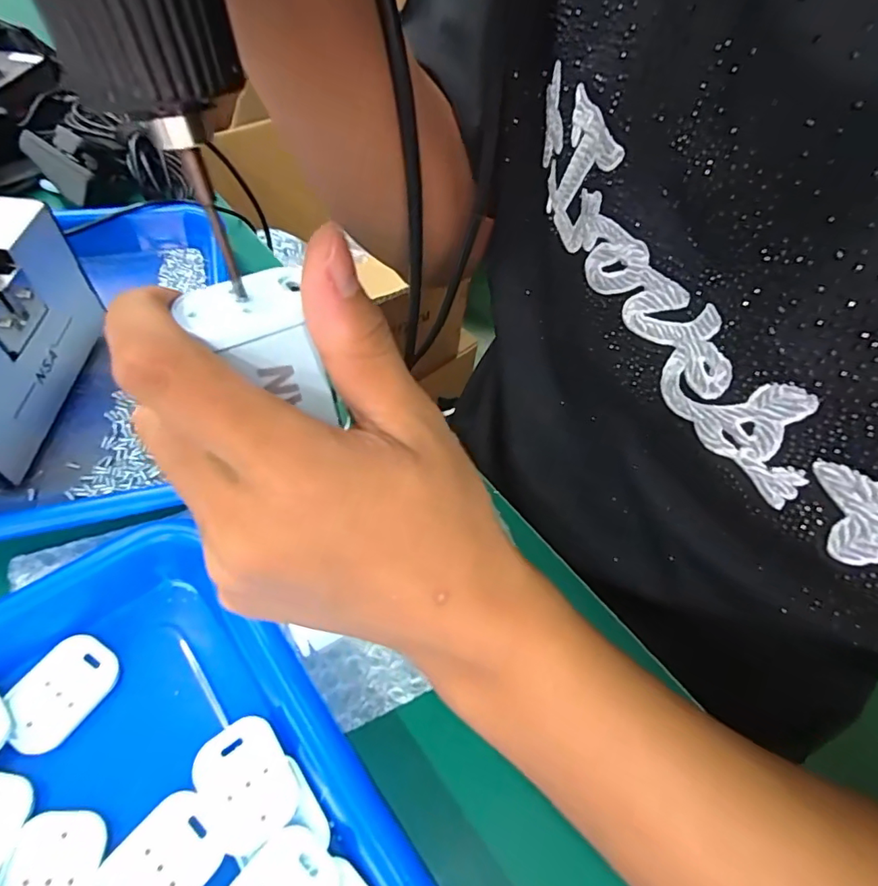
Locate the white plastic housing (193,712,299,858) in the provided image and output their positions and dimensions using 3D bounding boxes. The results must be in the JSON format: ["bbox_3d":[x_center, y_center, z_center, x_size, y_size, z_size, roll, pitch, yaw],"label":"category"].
[{"bbox_3d":[-0.070,0.122,0.189,0.031,0.004,0.039,-28,61,-22],"label":"white plastic housing"}]

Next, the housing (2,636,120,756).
[{"bbox_3d":[-0.147,0.096,0.203,0.029,0.004,0.039,26,56,13],"label":"housing"}]

